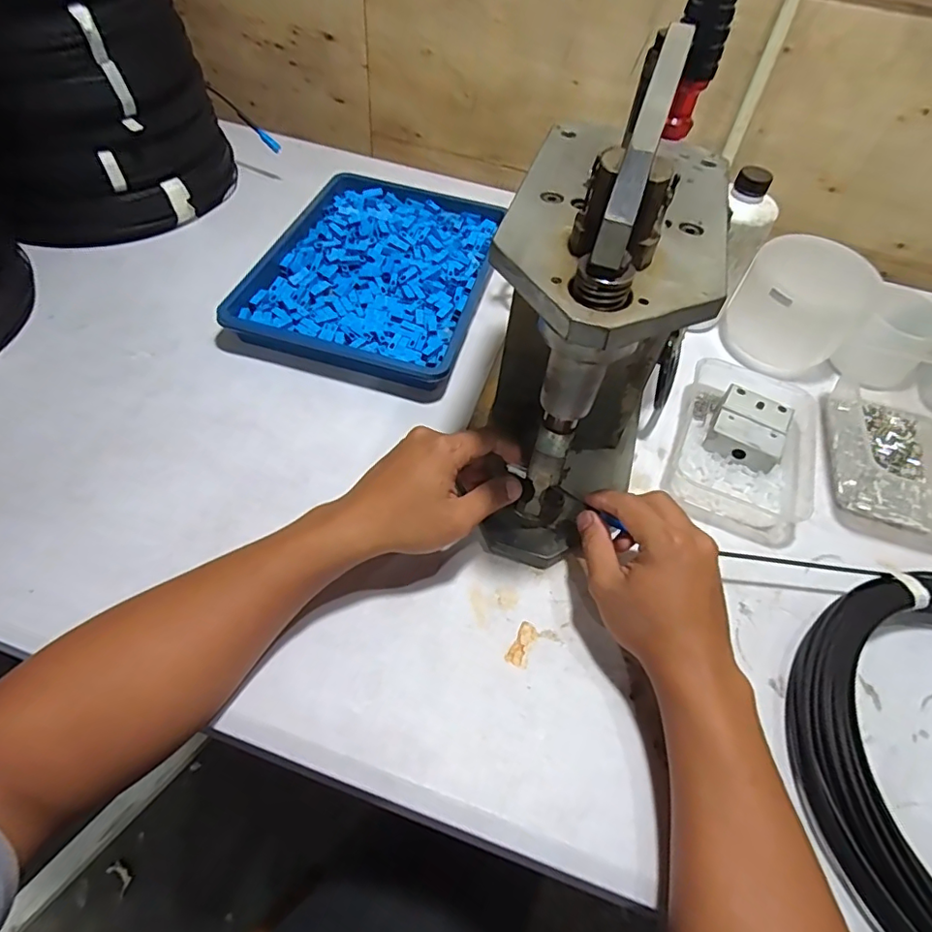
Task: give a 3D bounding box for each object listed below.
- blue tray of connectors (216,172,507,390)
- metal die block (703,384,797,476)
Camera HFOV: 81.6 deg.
[{"bbox_3d":[-0.097,-0.228,0.621,0.243,0.033,0.315,15,53,5],"label":"blue tray of connectors"},{"bbox_3d":[0.271,-0.038,0.516,0.064,0.030,0.075,27,55,13],"label":"metal die block"}]

